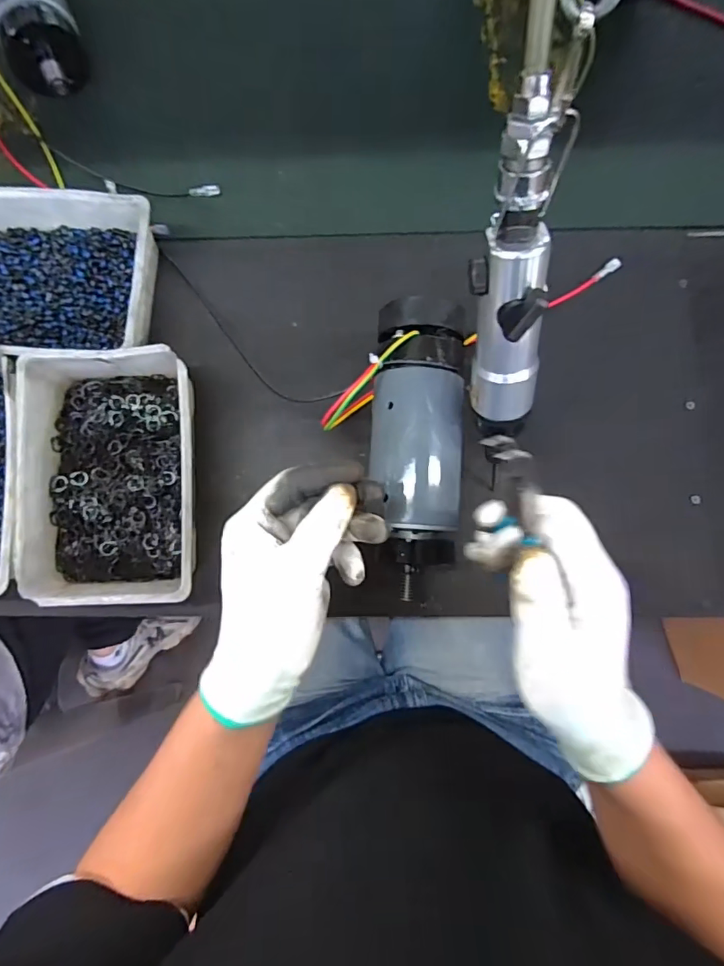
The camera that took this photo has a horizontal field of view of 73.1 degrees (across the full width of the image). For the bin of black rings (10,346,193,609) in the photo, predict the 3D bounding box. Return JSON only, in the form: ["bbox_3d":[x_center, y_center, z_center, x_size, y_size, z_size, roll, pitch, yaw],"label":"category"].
[{"bbox_3d":[-0.205,-0.006,0.405,0.142,0.048,0.200,-3,83,1],"label":"bin of black rings"}]

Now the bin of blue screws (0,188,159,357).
[{"bbox_3d":[-0.285,-0.181,0.424,0.205,0.043,0.146,7,84,0],"label":"bin of blue screws"}]

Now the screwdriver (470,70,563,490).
[{"bbox_3d":[0.087,-0.086,0.277,0.039,0.220,0.035,-16,50,-2],"label":"screwdriver"}]

